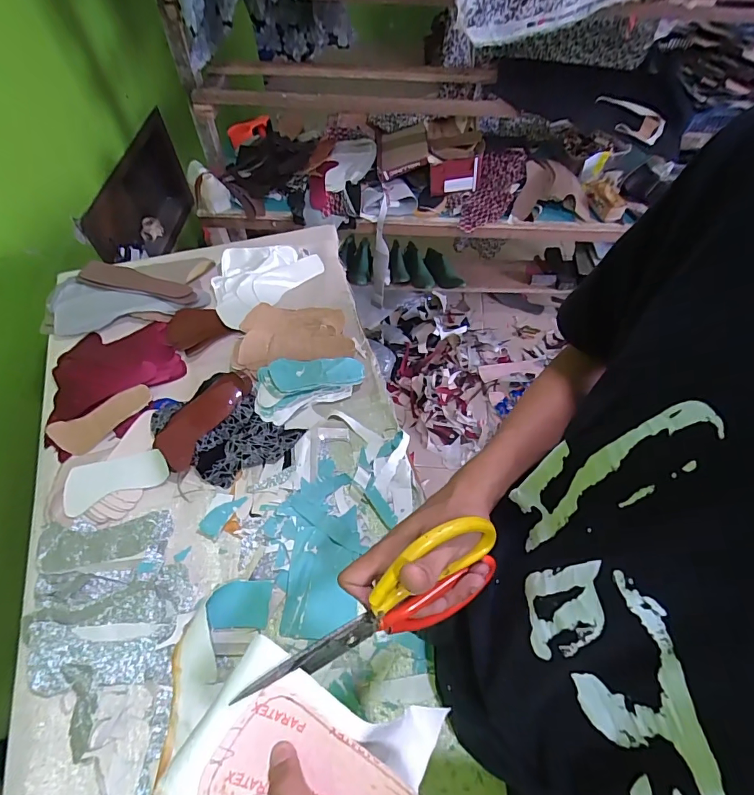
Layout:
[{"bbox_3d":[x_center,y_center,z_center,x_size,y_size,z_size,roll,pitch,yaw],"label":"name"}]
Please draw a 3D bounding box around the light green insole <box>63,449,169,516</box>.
[{"bbox_3d":[-0.418,0.127,0.700,0.154,0.007,0.067,-20,86,-11],"label":"light green insole"}]

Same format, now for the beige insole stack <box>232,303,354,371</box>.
[{"bbox_3d":[-0.169,-0.123,0.861,0.226,0.057,0.117,-12,59,-7],"label":"beige insole stack"}]

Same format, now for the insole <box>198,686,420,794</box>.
[{"bbox_3d":[-0.029,0.241,0.270,0.152,0.025,0.064,13,59,20],"label":"insole"}]

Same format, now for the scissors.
[{"bbox_3d":[0.013,0.164,0.332,0.197,0.105,0.014,-40,46,2],"label":"scissors"}]

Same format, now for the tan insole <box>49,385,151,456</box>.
[{"bbox_3d":[-0.477,0.041,0.770,0.168,0.015,0.065,-28,95,-17],"label":"tan insole"}]

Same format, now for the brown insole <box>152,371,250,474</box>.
[{"bbox_3d":[-0.304,0.032,0.761,0.072,0.029,0.191,26,62,16],"label":"brown insole"}]

